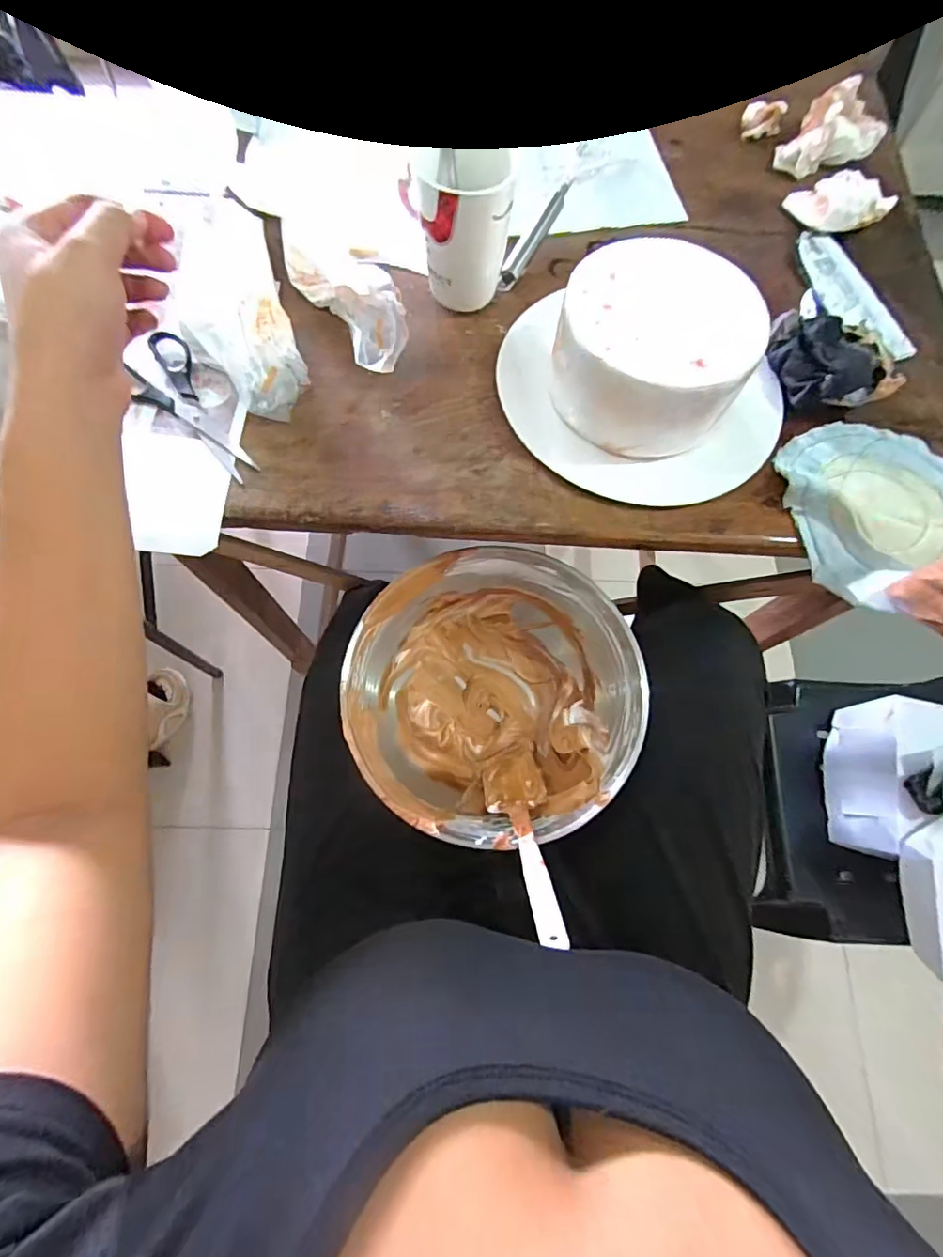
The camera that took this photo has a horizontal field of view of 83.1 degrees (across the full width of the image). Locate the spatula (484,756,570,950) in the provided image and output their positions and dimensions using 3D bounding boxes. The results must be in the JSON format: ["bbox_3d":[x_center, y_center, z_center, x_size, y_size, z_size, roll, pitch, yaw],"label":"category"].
[{"bbox_3d":[0.041,0.148,0.386,0.047,0.199,0.010,-4,105,-4],"label":"spatula"}]

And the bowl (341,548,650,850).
[{"bbox_3d":[0.018,0.062,0.475,0.236,0.101,0.233,1,71,-2],"label":"bowl"}]

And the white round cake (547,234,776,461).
[{"bbox_3d":[0.136,-0.215,0.416,0.139,0.081,0.132,1,71,-2],"label":"white round cake"}]

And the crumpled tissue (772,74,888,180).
[{"bbox_3d":[0.372,-0.504,0.545,0.079,0.044,0.097,36,74,9],"label":"crumpled tissue"}]

